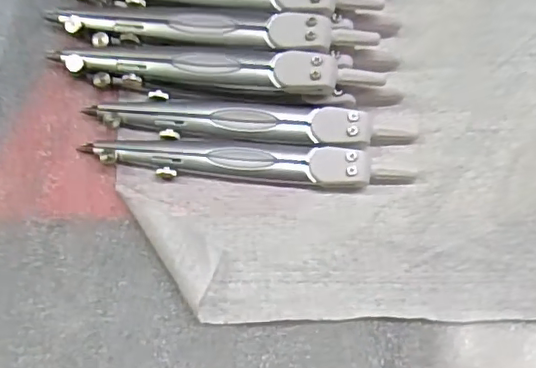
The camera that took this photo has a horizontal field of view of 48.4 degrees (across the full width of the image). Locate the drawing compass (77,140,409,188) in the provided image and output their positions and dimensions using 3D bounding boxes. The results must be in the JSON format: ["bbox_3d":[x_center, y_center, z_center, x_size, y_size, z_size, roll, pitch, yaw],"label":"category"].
[{"bbox_3d":[-0.007,-0.008,0.233,0.124,0.006,0.017,2,80,-1],"label":"drawing compass"}]

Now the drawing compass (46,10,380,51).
[{"bbox_3d":[-0.020,-0.061,0.236,0.122,0.014,0.015,3,80,-1],"label":"drawing compass"}]

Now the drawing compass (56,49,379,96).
[{"bbox_3d":[-0.019,-0.045,0.234,0.124,0.016,0.015,6,80,0],"label":"drawing compass"}]

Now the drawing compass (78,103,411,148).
[{"bbox_3d":[-0.005,-0.024,0.236,0.127,0.007,0.015,3,80,-1],"label":"drawing compass"}]

